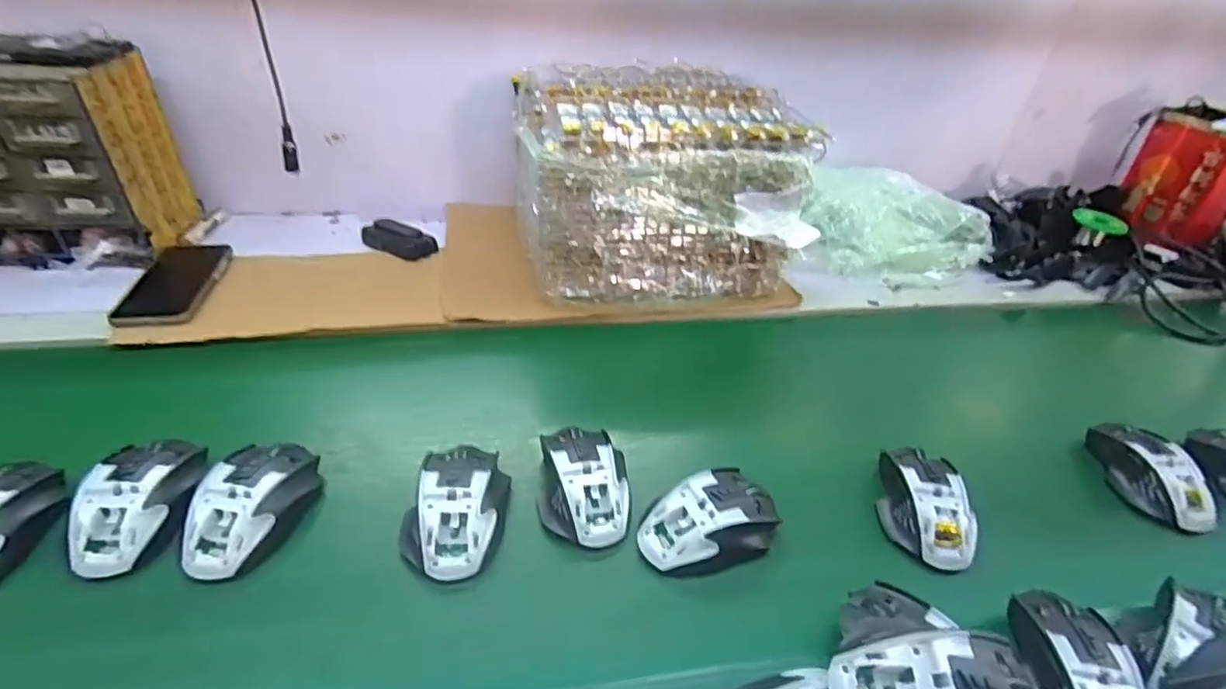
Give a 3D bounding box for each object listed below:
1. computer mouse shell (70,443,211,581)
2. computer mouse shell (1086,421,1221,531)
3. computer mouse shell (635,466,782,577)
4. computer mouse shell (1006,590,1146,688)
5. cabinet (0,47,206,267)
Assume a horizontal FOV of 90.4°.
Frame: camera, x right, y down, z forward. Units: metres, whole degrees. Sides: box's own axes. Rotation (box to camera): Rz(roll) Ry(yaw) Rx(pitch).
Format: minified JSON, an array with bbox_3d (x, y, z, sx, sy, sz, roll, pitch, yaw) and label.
[{"bbox_3d":[-0.351,0.113,0.451,0.064,0.035,0.107,-3,39,-9],"label":"computer mouse shell"},{"bbox_3d":[0.497,0.117,0.563,0.061,0.040,0.114,-9,40,-16],"label":"computer mouse shell"},{"bbox_3d":[0.077,0.137,0.475,0.111,0.041,0.066,-21,44,-28],"label":"computer mouse shell"},{"bbox_3d":[0.299,0.211,0.389,0.058,0.034,0.108,9,39,6],"label":"computer mouse shell"},{"bbox_3d":[-0.691,-0.204,0.673,0.323,0.217,0.154,-5,39,-11],"label":"cabinet"}]

